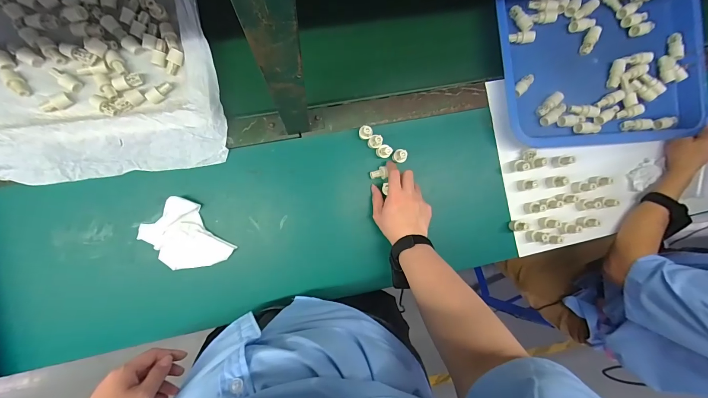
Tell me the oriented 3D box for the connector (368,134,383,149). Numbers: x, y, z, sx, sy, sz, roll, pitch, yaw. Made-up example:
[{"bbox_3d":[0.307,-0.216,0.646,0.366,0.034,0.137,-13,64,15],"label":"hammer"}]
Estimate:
[{"bbox_3d":[0.037,-0.103,0.558,0.022,0.041,0.020,0,89,-8],"label":"connector"}]

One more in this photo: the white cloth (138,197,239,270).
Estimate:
[{"bbox_3d":[-0.283,0.071,0.520,0.102,0.026,0.132,-45,95,-6],"label":"white cloth"}]

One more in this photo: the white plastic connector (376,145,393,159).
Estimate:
[{"bbox_3d":[0.054,-0.086,0.559,0.019,0.042,0.024,-41,94,-6],"label":"white plastic connector"}]

